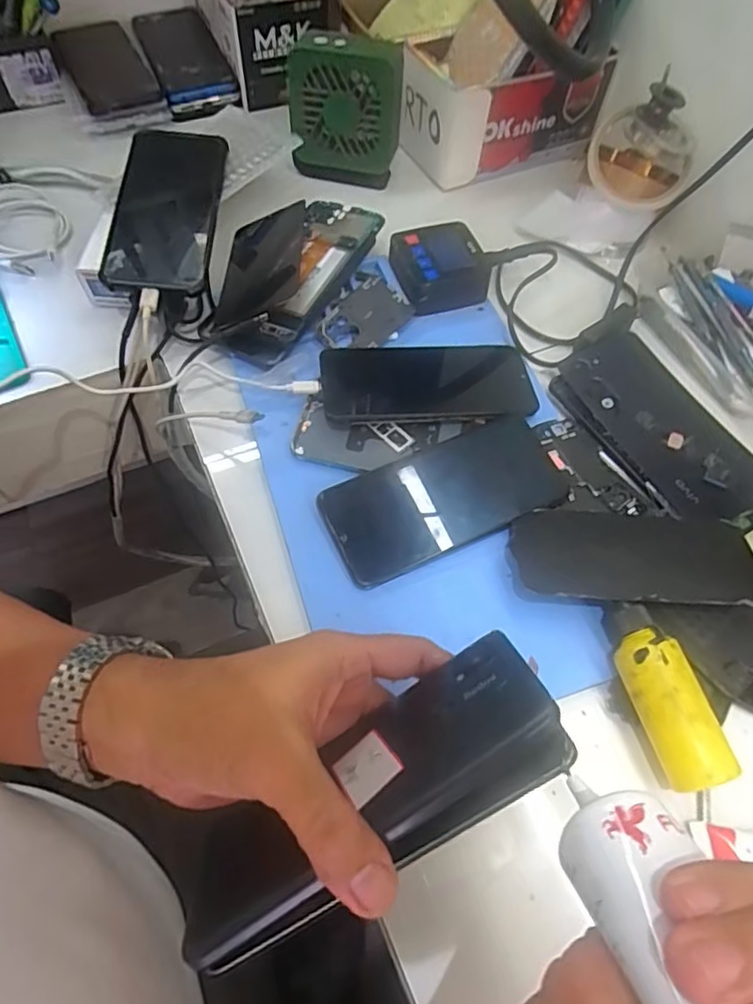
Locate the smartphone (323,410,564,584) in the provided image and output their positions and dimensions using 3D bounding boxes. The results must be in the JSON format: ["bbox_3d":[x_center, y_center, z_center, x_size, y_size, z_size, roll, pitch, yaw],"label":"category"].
[{"bbox_3d":[0.046,-0.006,0.401,0.161,0.013,0.072,-21,63,-14],"label":"smartphone"}]

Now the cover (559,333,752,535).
[{"bbox_3d":[0.213,-0.054,0.442,0.078,0.008,0.172,-26,64,-11],"label":"cover"}]

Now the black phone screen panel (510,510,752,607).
[{"bbox_3d":[0.157,0.031,0.374,0.141,0.009,0.069,3,43,5],"label":"black phone screen panel"}]

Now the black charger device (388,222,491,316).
[{"bbox_3d":[0.051,-0.197,0.506,0.077,0.028,0.077,-14,62,-10],"label":"black charger device"}]

